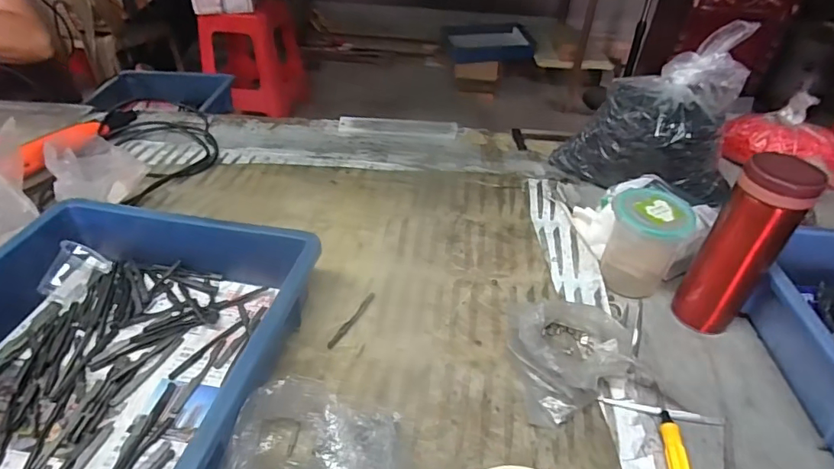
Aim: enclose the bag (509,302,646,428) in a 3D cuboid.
[{"bbox_3d":[0.139,0.098,0.472,0.140,0.046,0.122,-21,45,-26],"label":"bag"}]

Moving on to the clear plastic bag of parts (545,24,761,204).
[{"bbox_3d":[0.323,-0.156,0.664,0.197,0.197,0.150,-1,40,-5],"label":"clear plastic bag of parts"}]

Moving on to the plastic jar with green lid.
[{"bbox_3d":[0.245,0.012,0.537,0.077,0.108,0.069,12,41,11],"label":"plastic jar with green lid"}]

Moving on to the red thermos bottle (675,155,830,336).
[{"bbox_3d":[0.320,0.016,0.480,0.054,0.186,0.057,-25,47,-29],"label":"red thermos bottle"}]

